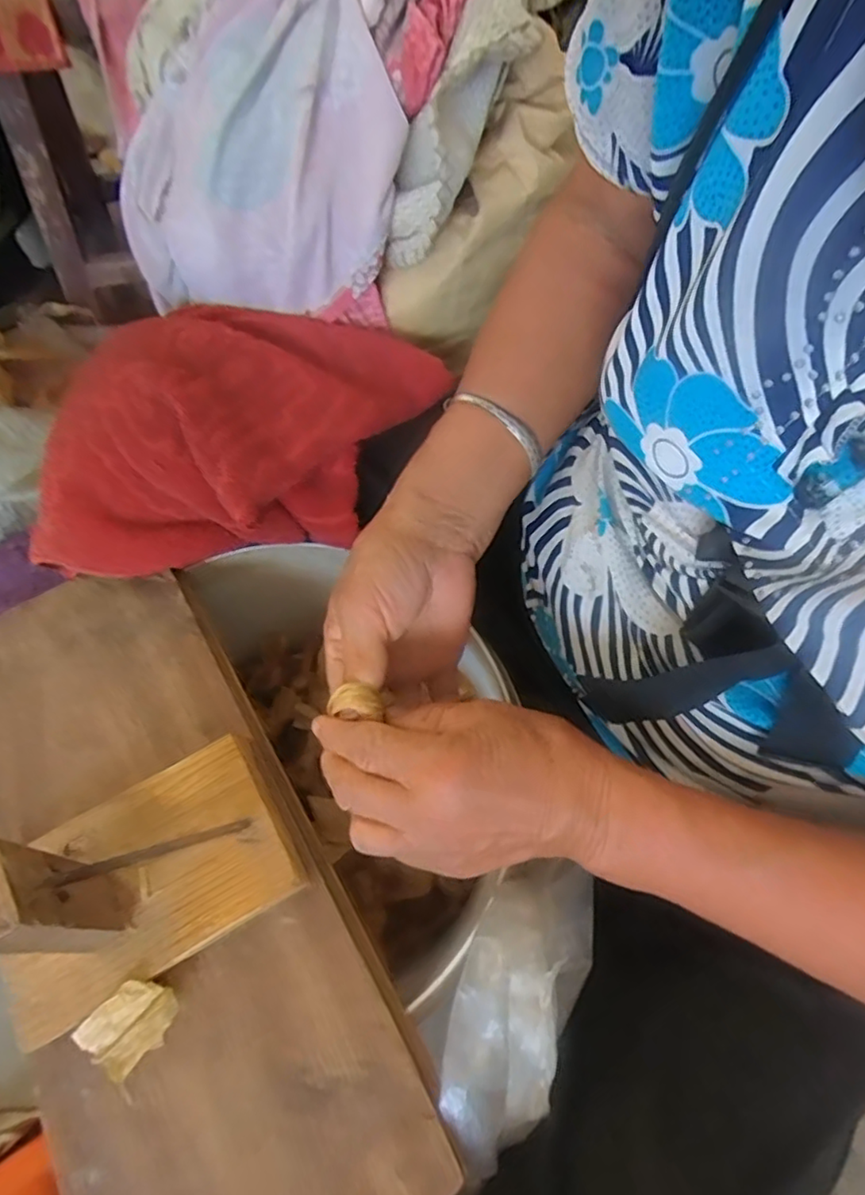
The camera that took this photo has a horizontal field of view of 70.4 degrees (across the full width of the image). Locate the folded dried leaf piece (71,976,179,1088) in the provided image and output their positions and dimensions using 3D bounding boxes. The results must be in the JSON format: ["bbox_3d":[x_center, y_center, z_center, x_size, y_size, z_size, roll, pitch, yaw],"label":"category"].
[{"bbox_3d":[-0.143,0.200,0.287,0.041,0.006,0.032,-42,103,-7],"label":"folded dried leaf piece"}]

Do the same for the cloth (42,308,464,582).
[{"bbox_3d":[-0.130,-0.113,0.398,0.283,0.084,0.155,-9,64,-1],"label":"cloth"}]

